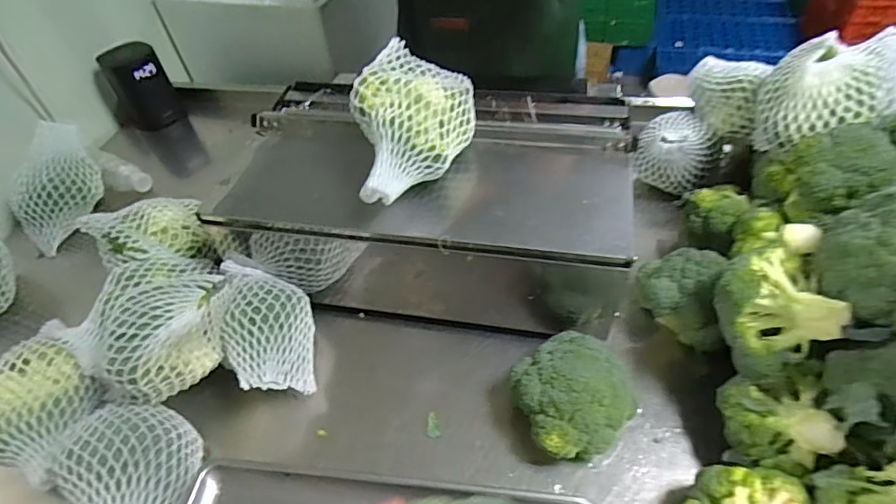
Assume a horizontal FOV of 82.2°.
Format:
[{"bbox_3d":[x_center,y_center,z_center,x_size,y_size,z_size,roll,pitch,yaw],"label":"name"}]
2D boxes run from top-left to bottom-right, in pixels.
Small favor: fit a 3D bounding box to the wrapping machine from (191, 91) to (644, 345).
[{"bbox_3d":[-0.034,-0.065,0.715,0.524,0.183,0.301,7,50,12],"label":"wrapping machine"}]

